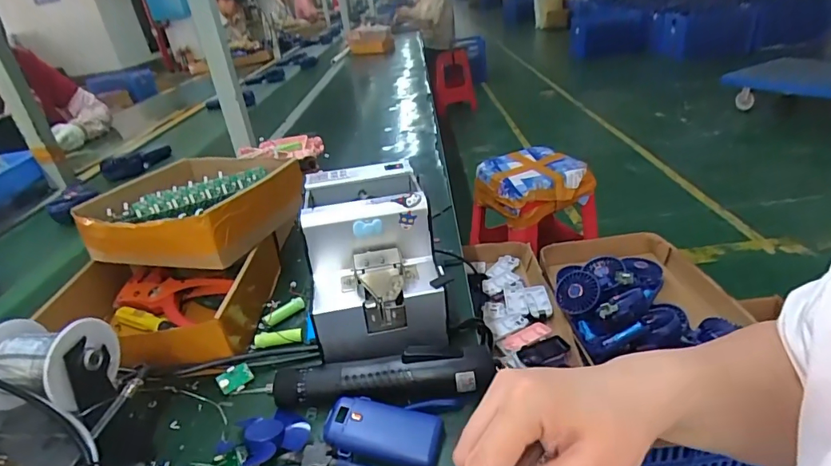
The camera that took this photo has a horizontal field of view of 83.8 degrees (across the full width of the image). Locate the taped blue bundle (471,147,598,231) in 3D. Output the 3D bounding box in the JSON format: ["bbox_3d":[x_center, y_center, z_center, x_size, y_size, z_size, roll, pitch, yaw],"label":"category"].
[{"bbox_3d":[0.384,-0.162,1.538,0.302,0.136,0.275,-15,30,-14],"label":"taped blue bundle"}]

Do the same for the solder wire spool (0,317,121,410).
[{"bbox_3d":[-0.275,0.099,0.345,0.082,0.058,0.068,-5,29,3],"label":"solder wire spool"}]

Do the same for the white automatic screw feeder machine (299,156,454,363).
[{"bbox_3d":[-0.045,0.028,0.494,0.123,0.146,0.173,-9,29,-5],"label":"white automatic screw feeder machine"}]

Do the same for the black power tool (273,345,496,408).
[{"bbox_3d":[-0.029,0.129,0.419,0.195,0.039,0.032,-5,29,3],"label":"black power tool"}]

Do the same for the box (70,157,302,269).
[{"bbox_3d":[-0.276,-0.037,0.600,0.191,0.066,0.227,2,30,16],"label":"box"}]

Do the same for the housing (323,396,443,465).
[{"bbox_3d":[-0.027,0.161,0.377,0.094,0.023,0.042,1,30,14],"label":"housing"}]

